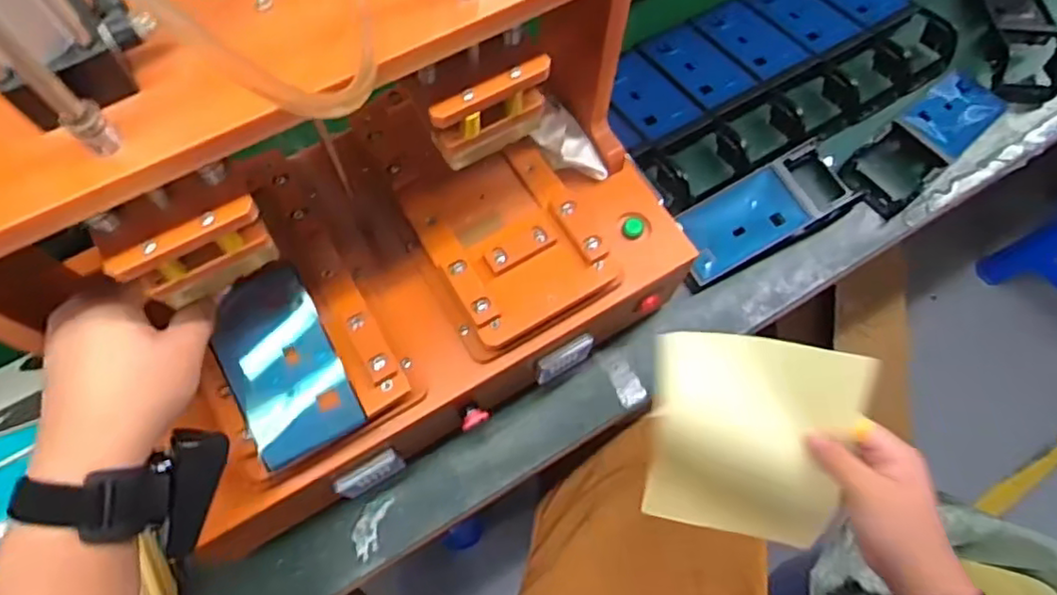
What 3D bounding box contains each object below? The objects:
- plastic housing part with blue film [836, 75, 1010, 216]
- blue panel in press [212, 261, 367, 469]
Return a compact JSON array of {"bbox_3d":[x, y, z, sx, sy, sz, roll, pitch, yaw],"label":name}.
[{"bbox_3d":[0.453,-0.186,0.707,0.240,0.046,0.079,-38,73,-15],"label":"plastic housing part with blue film"},{"bbox_3d":[-0.167,0.044,0.430,0.067,0.004,0.124,-25,87,-17],"label":"blue panel in press"}]

